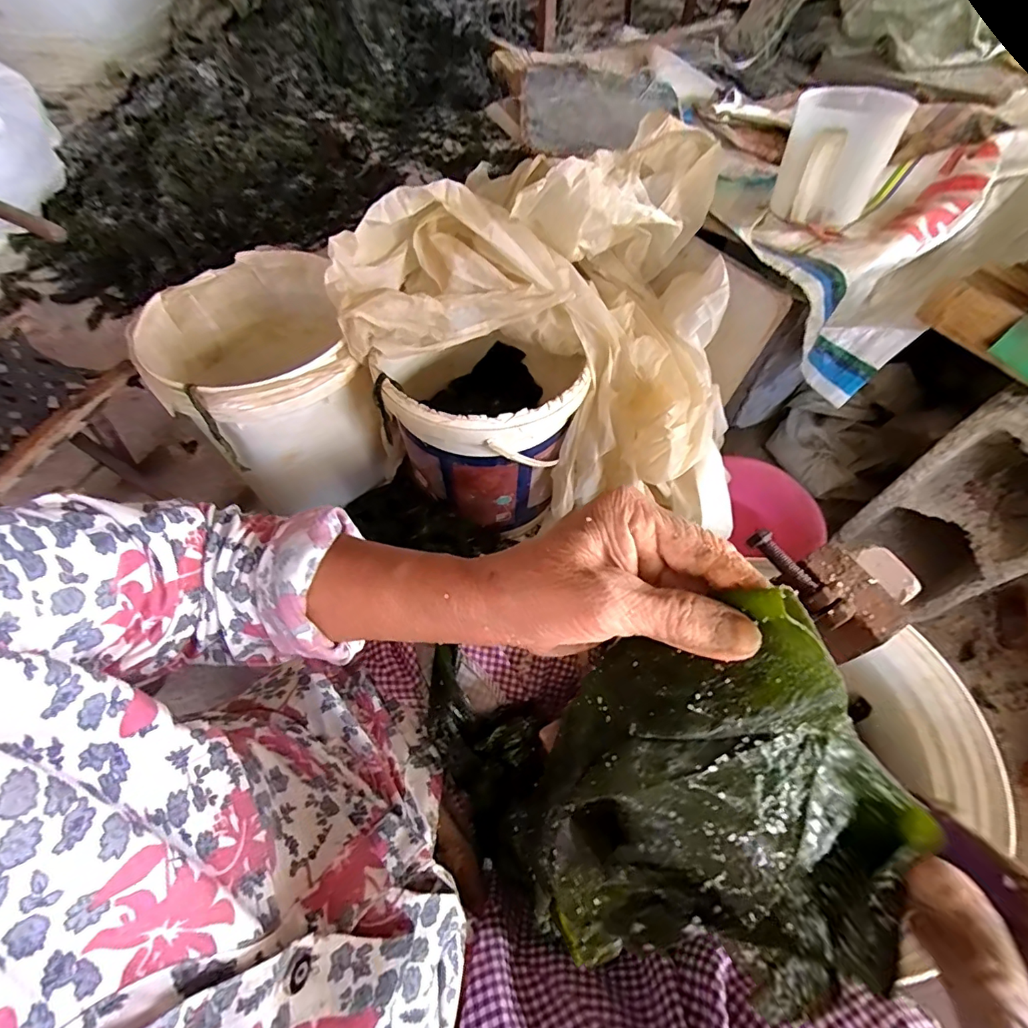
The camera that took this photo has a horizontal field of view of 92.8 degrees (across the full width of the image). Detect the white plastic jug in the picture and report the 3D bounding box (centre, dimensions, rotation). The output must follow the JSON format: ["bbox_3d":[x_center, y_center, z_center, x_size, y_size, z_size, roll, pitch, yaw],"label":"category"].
[{"bbox_3d":[0.439,-0.492,0.676,0.132,0.119,0.162,25,61,15],"label":"white plastic jug"}]

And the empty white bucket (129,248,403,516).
[{"bbox_3d":[-0.372,-0.185,0.782,0.261,0.295,0.294,-25,61,-15],"label":"empty white bucket"}]

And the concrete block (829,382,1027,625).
[{"bbox_3d":[0.690,-0.021,0.717,0.190,0.351,0.185,-29,62,-17],"label":"concrete block"}]

